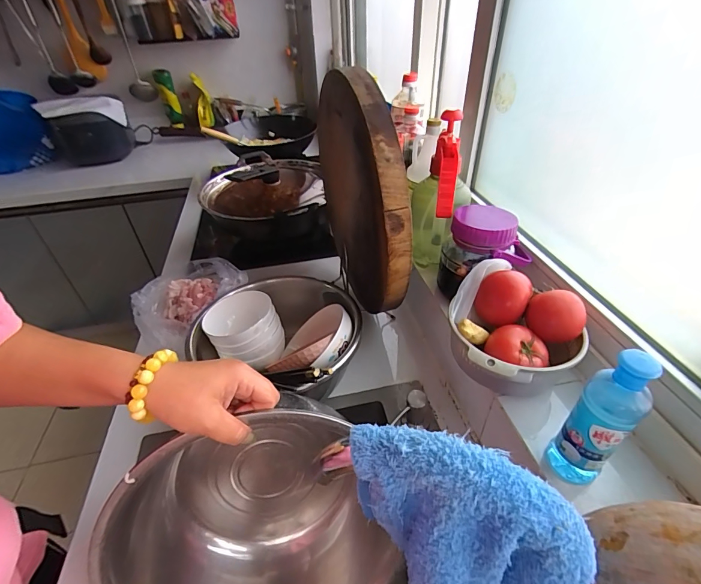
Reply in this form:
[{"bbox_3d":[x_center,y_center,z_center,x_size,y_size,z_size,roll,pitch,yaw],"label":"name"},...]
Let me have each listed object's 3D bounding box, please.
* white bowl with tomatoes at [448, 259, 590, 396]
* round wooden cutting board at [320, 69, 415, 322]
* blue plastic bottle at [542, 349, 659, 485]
[{"bbox_3d":[0.200,0.050,0.487,0.148,0.104,0.170,-25,44,-25],"label":"white bowl with tomatoes"},{"bbox_3d":[0.004,-0.179,0.656,0.041,0.354,0.404,-14,40,-13],"label":"round wooden cutting board"},{"bbox_3d":[0.235,0.122,0.350,0.038,0.160,0.045,-30,46,-30],"label":"blue plastic bottle"}]

